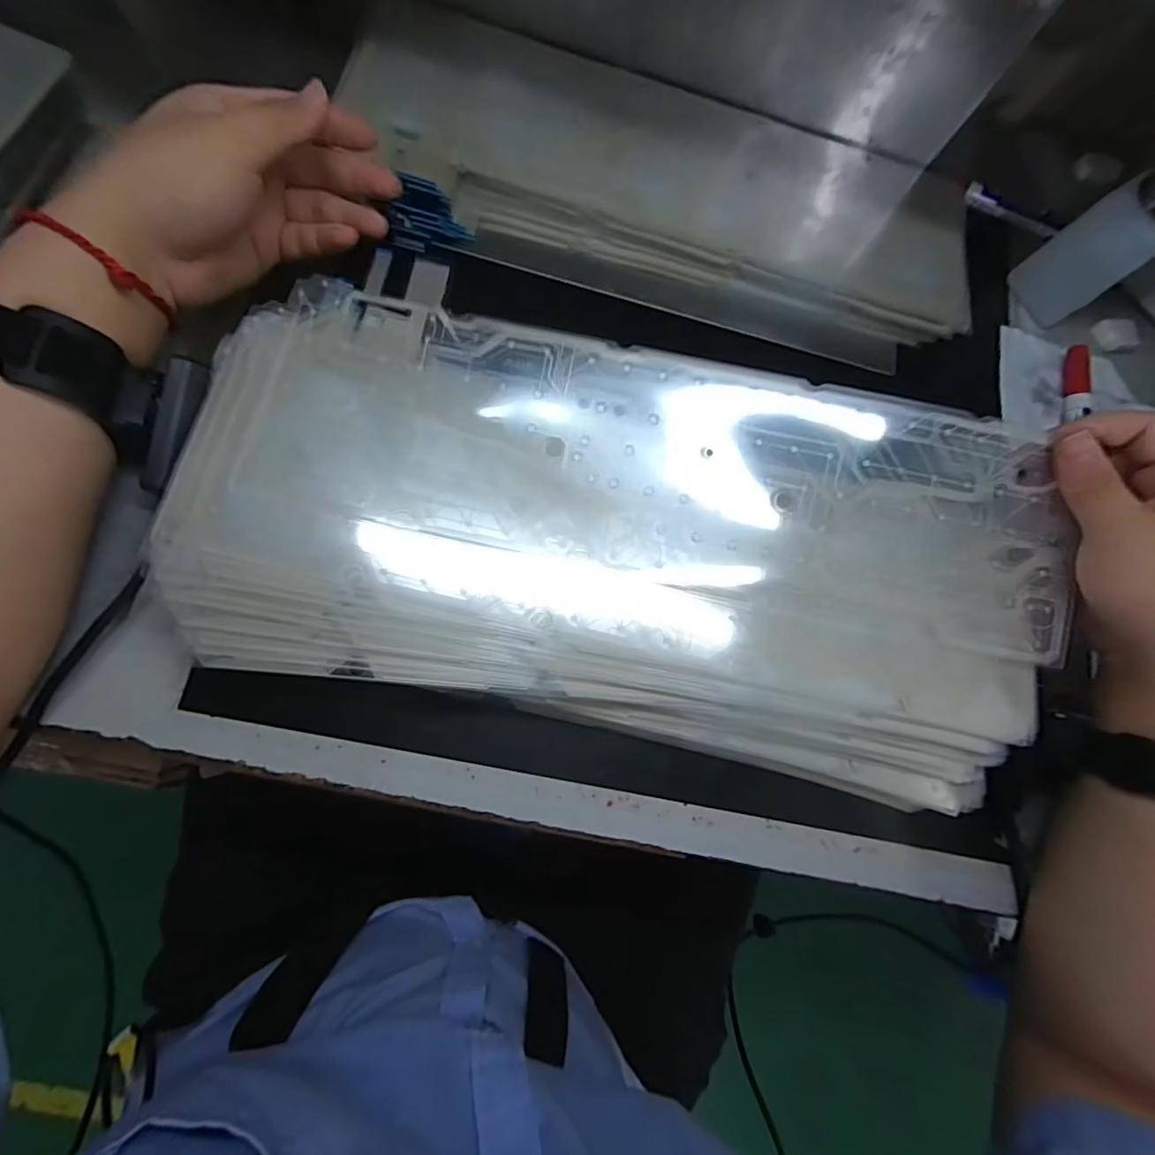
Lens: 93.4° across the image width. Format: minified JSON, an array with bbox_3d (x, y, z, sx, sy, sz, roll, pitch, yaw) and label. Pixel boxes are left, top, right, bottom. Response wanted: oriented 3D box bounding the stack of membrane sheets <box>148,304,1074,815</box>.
[{"bbox_3d":[0.033,-0.017,0.282,0.436,0.041,0.197,11,82,-5],"label":"stack of membrane sheets"}]

